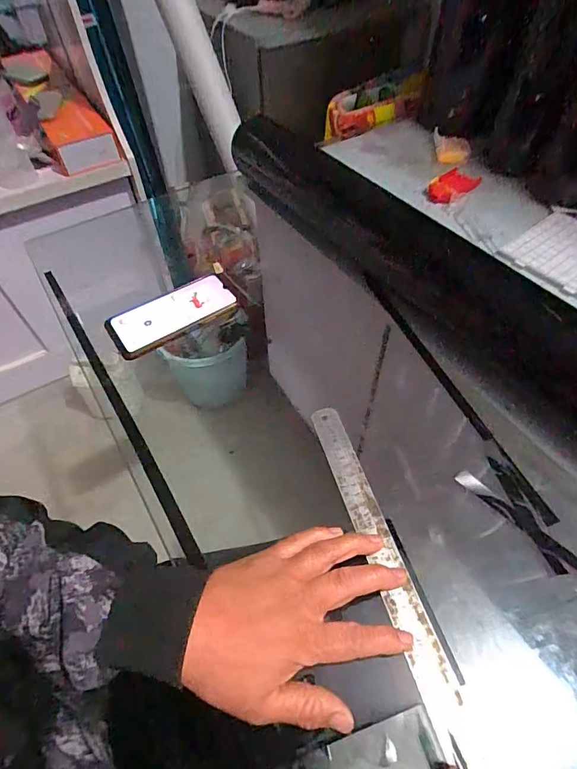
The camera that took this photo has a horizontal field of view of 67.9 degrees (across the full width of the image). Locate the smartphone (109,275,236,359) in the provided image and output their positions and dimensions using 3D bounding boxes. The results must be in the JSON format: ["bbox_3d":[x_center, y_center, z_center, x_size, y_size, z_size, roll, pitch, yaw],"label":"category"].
[{"bbox_3d":[-0.148,-0.091,0.550,0.159,0.015,0.079,-27,57,-17],"label":"smartphone"}]

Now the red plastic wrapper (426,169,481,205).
[{"bbox_3d":[0.265,-0.323,0.697,0.099,0.009,0.052,-37,61,-23],"label":"red plastic wrapper"}]

